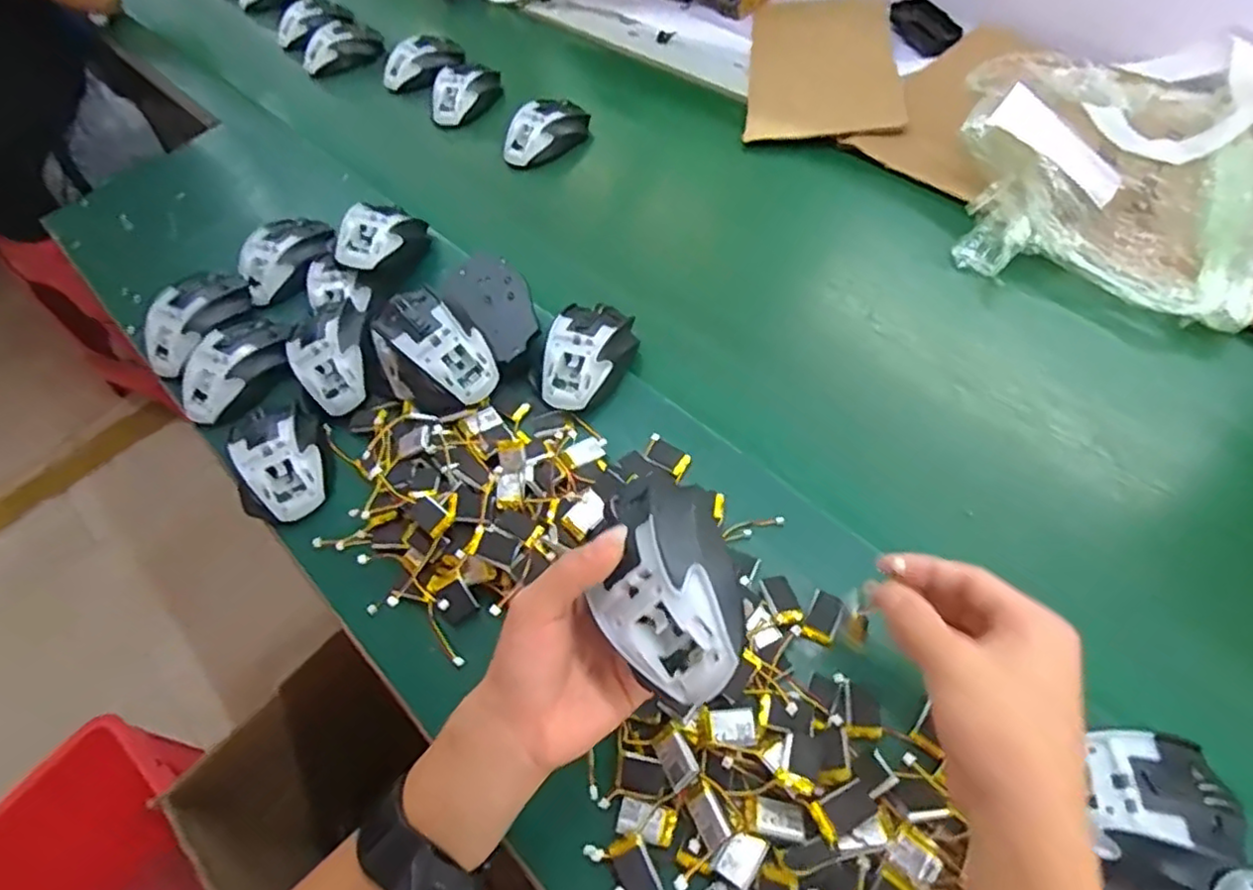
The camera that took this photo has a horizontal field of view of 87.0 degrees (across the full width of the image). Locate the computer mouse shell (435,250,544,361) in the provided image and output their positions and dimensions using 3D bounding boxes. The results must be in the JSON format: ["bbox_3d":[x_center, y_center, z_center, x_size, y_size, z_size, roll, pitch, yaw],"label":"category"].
[{"bbox_3d":[-0.117,-0.117,0.583,0.070,0.035,0.102,-26,77,-30],"label":"computer mouse shell"}]

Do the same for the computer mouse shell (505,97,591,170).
[{"bbox_3d":[-0.099,-0.372,0.788,0.109,0.051,0.055,-29,58,-13],"label":"computer mouse shell"}]

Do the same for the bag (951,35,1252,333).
[{"bbox_3d":[0.482,-0.298,0.643,0.307,0.088,0.391,25,63,22],"label":"bag"}]

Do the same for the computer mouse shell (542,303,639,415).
[{"bbox_3d":[-0.033,-0.078,0.560,0.067,0.038,0.106,16,59,17],"label":"computer mouse shell"}]

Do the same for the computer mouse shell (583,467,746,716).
[{"bbox_3d":[0.017,0.063,0.314,0.065,0.035,0.108,-13,55,-5],"label":"computer mouse shell"}]

